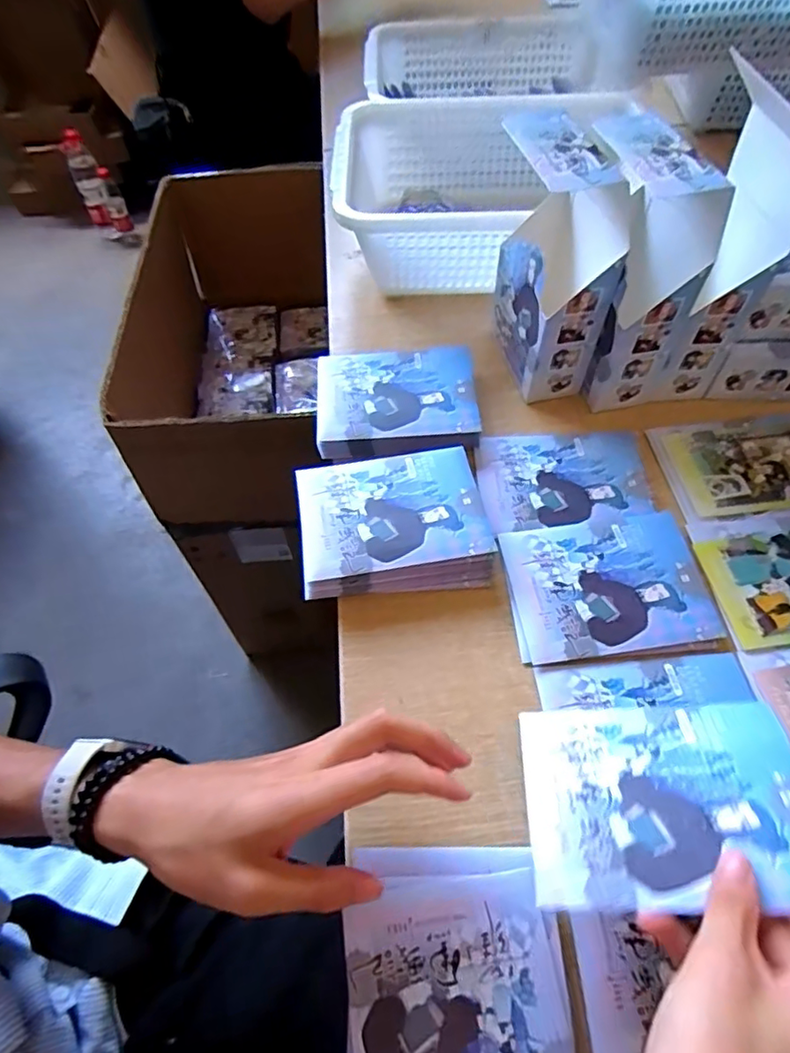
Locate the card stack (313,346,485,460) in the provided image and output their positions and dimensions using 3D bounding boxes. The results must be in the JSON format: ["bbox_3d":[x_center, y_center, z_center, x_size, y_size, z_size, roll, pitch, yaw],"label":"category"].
[{"bbox_3d":[0.001,-0.114,0.541,0.144,0.033,0.121,-5,56,-1],"label":"card stack"}]

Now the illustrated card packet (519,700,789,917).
[{"bbox_3d":[0.145,0.146,0.311,0.142,0.005,0.107,-8,40,12],"label":"illustrated card packet"}]

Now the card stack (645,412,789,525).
[{"bbox_3d":[0.309,-0.053,0.508,0.143,0.005,0.109,-6,56,-2],"label":"card stack"}]

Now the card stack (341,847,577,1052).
[{"bbox_3d":[0.033,0.258,0.296,0.114,0.018,0.160,-3,56,0],"label":"card stack"}]

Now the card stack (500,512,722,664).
[{"bbox_3d":[0.162,0.044,0.443,0.147,0.009,0.116,-6,56,-2],"label":"card stack"}]

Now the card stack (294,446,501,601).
[{"bbox_3d":[-0.003,-0.005,0.472,0.145,0.030,0.120,-7,56,-3],"label":"card stack"}]

